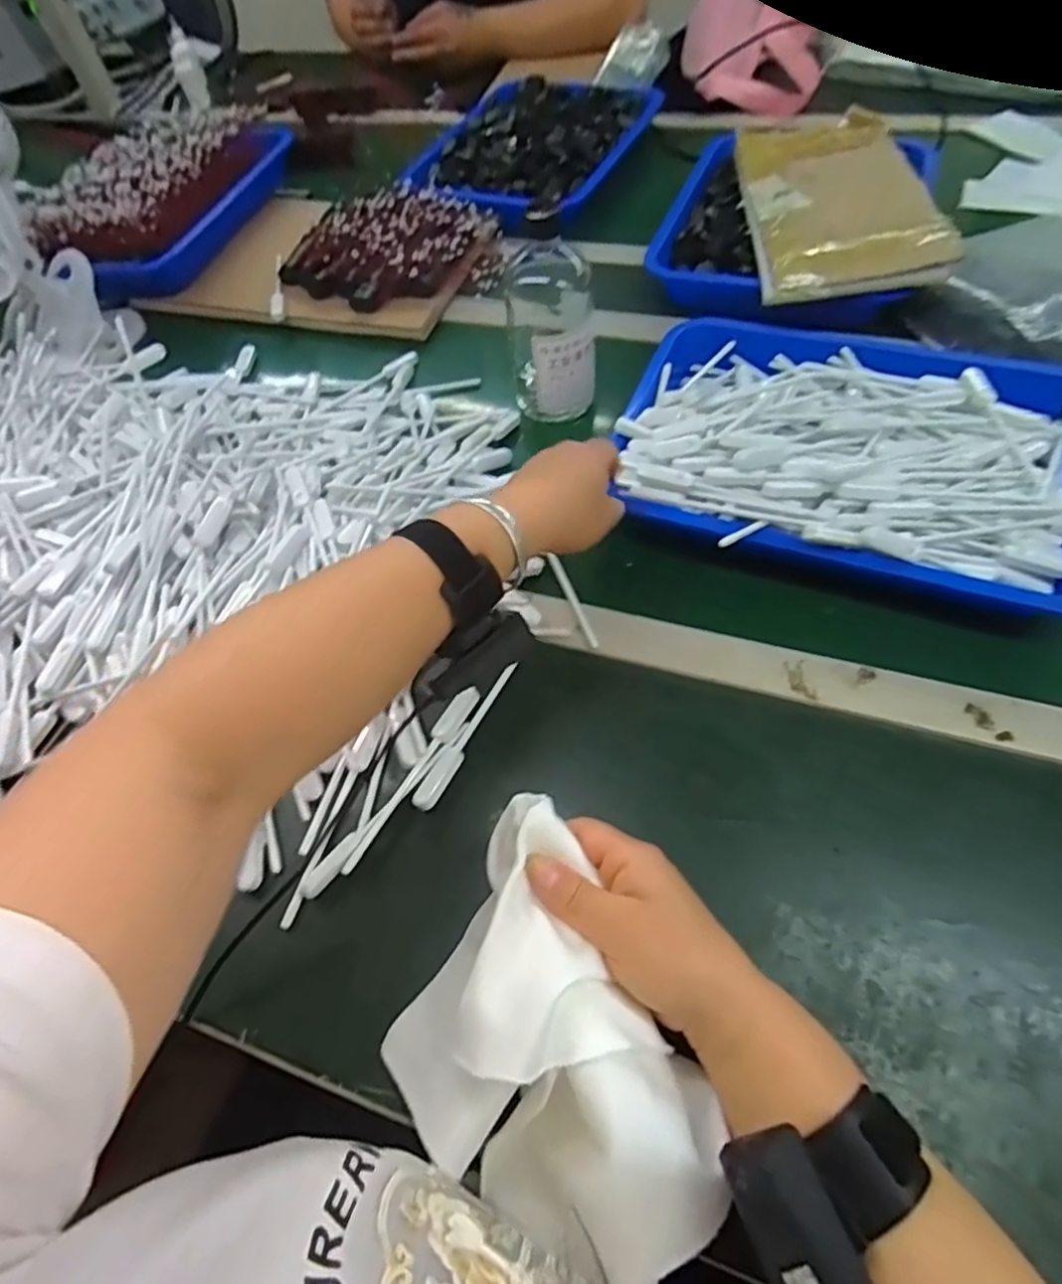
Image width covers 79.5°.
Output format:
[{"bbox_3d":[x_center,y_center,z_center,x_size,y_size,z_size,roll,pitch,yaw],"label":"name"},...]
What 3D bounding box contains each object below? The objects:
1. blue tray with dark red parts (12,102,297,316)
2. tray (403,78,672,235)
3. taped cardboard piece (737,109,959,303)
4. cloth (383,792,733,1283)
[{"bbox_3d":[-0.499,-0.581,0.843,0.254,0.080,0.362,10,59,13],"label":"blue tray with dark red parts"},{"bbox_3d":[0.001,-0.680,0.881,0.264,0.051,0.383,18,61,17],"label":"tray"},{"bbox_3d":[0.315,-0.460,0.664,0.169,0.018,0.311,-1,60,10],"label":"taped cardboard piece"},{"bbox_3d":[0.021,0.189,0.305,0.157,0.080,0.149,29,64,21],"label":"cloth"}]

